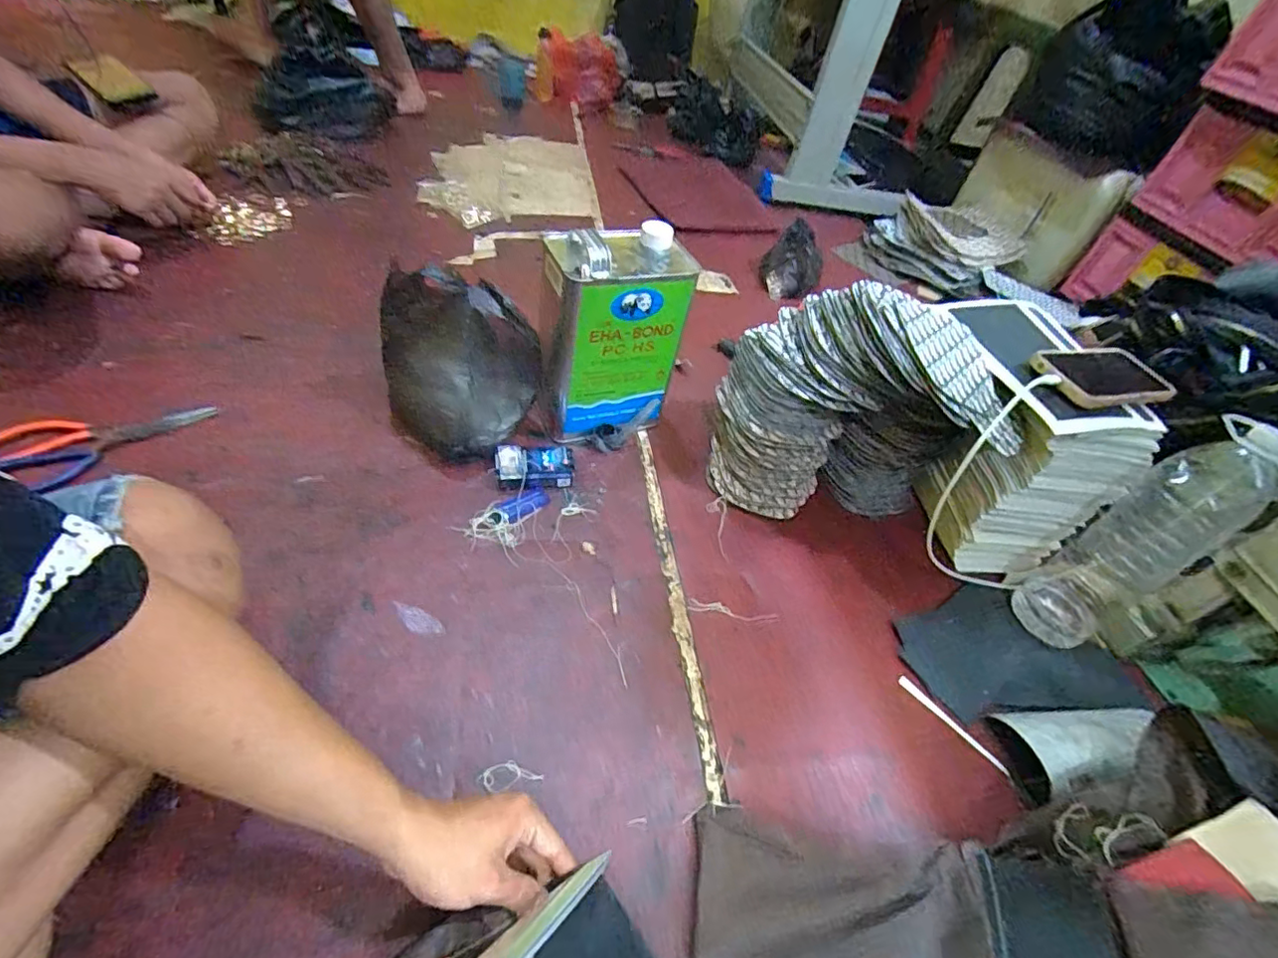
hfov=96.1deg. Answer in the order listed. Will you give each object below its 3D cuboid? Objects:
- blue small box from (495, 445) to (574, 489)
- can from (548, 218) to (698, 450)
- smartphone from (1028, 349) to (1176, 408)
[{"bbox_3d":[-0.128,-0.017,0.713,0.093,0.018,0.060,-3,48,-15],"label":"blue small box"},{"bbox_3d":[-0.033,-0.180,0.724,0.157,0.229,0.099,-14,52,-24],"label":"can"},{"bbox_3d":[0.500,-0.111,0.618,0.159,0.011,0.079,-6,57,-20],"label":"smartphone"}]

